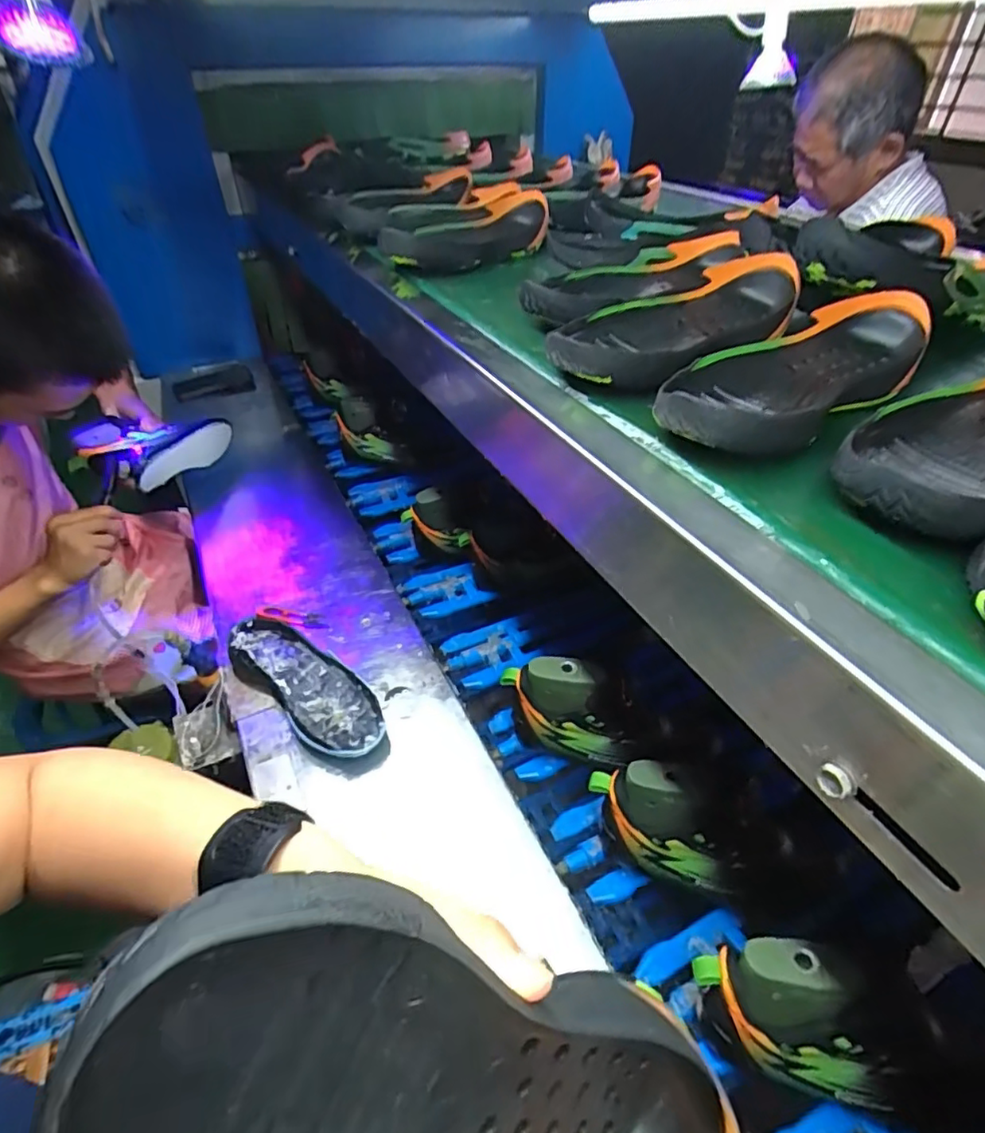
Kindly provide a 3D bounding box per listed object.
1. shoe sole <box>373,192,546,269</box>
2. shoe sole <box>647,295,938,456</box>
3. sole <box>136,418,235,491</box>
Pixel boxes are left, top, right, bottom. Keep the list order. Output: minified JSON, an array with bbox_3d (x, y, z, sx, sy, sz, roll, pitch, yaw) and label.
[{"bbox_3d":[-0.029,-0.412,0.729,0.224,0.056,0.101,-23,46,-24],"label":"shoe sole"},{"bbox_3d":[0.204,-0.130,0.404,0.248,0.053,0.100,-29,49,-28],"label":"shoe sole"},{"bbox_3d":[-0.490,-0.181,0.944,0.030,0.074,0.204,14,43,15],"label":"sole"}]

